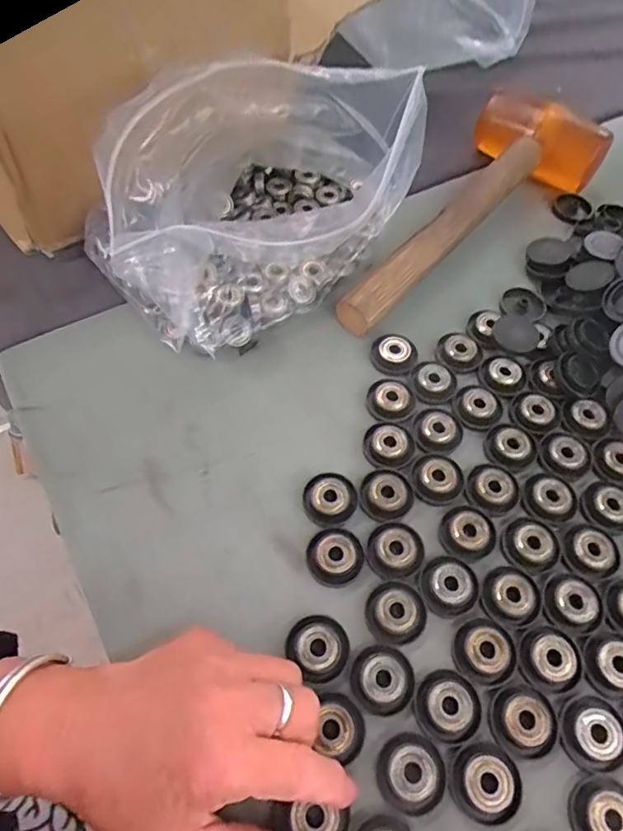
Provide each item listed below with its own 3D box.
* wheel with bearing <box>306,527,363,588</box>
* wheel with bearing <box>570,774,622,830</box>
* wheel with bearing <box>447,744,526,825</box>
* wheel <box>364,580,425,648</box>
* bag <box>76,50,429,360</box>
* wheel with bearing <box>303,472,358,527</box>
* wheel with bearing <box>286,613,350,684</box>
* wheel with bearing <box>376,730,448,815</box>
[{"bbox_3d":[0.013,0.078,0.303,0.030,0.009,0.031,1,59,-2],"label":"wheel with bearing"},{"bbox_3d":[0.135,0.183,0.243,0.030,0.008,0.031,1,59,-2],"label":"wheel with bearing"},{"bbox_3d":[0.081,0.170,0.250,0.032,0.010,0.030,1,59,-2],"label":"wheel with bearing"},{"bbox_3d":[0.045,0.104,0.288,0.030,0.009,0.030,1,59,-2],"label":"wheel"},{"bbox_3d":[-0.034,-0.157,0.369,0.216,0.132,0.128,-39,68,-23],"label":"bag"},{"bbox_3d":[0.011,0.049,0.320,0.030,0.008,0.033,1,59,-2],"label":"wheel with bearing"},{"bbox_3d":[0.004,0.119,0.278,0.031,0.010,0.029,1,59,-2],"label":"wheel with bearing"},{"bbox_3d":[0.047,0.166,0.250,0.030,0.008,0.031,1,59,-2],"label":"wheel with bearing"}]

